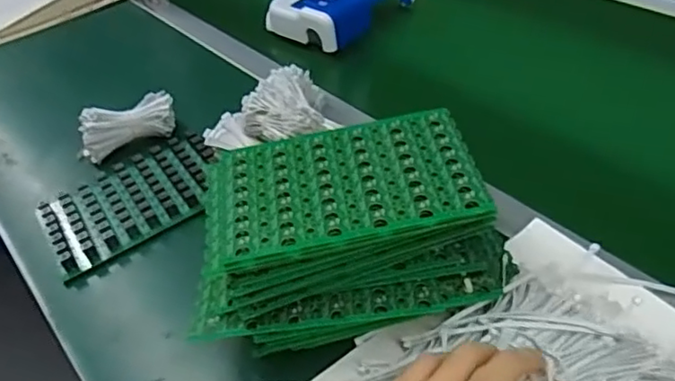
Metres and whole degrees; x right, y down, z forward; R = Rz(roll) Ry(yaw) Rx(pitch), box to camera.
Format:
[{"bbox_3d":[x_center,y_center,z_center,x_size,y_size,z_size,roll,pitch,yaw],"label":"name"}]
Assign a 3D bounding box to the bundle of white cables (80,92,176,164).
[{"bbox_3d":[-0.240,-0.076,0.706,0.105,0.051,0.029,-22,42,-13],"label":"bundle of white cables"}]

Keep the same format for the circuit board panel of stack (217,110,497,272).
[{"bbox_3d":[0.005,-0.005,0.452,0.184,0.011,0.115,-11,41,1],"label":"circuit board panel of stack"}]

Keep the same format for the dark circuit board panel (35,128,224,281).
[{"bbox_3d":[-0.206,0.006,0.632,0.182,0.010,0.114,-29,51,-21],"label":"dark circuit board panel"}]

